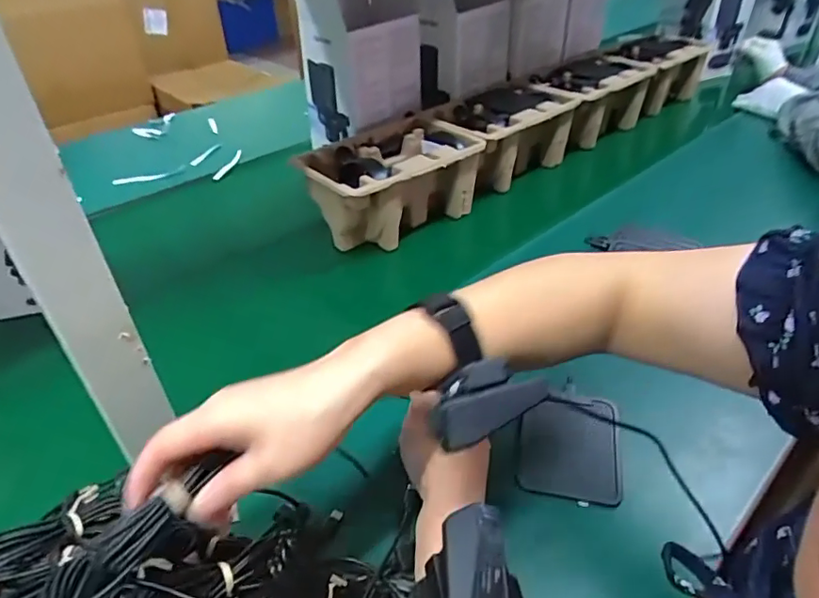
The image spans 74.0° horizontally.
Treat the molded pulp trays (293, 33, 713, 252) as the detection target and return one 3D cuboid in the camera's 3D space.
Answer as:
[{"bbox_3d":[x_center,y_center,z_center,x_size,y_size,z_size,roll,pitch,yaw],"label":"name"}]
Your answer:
[{"bbox_3d":[0.210,-0.296,0.909,0.866,0.109,0.146,-31,46,-30],"label":"molded pulp trays"}]

